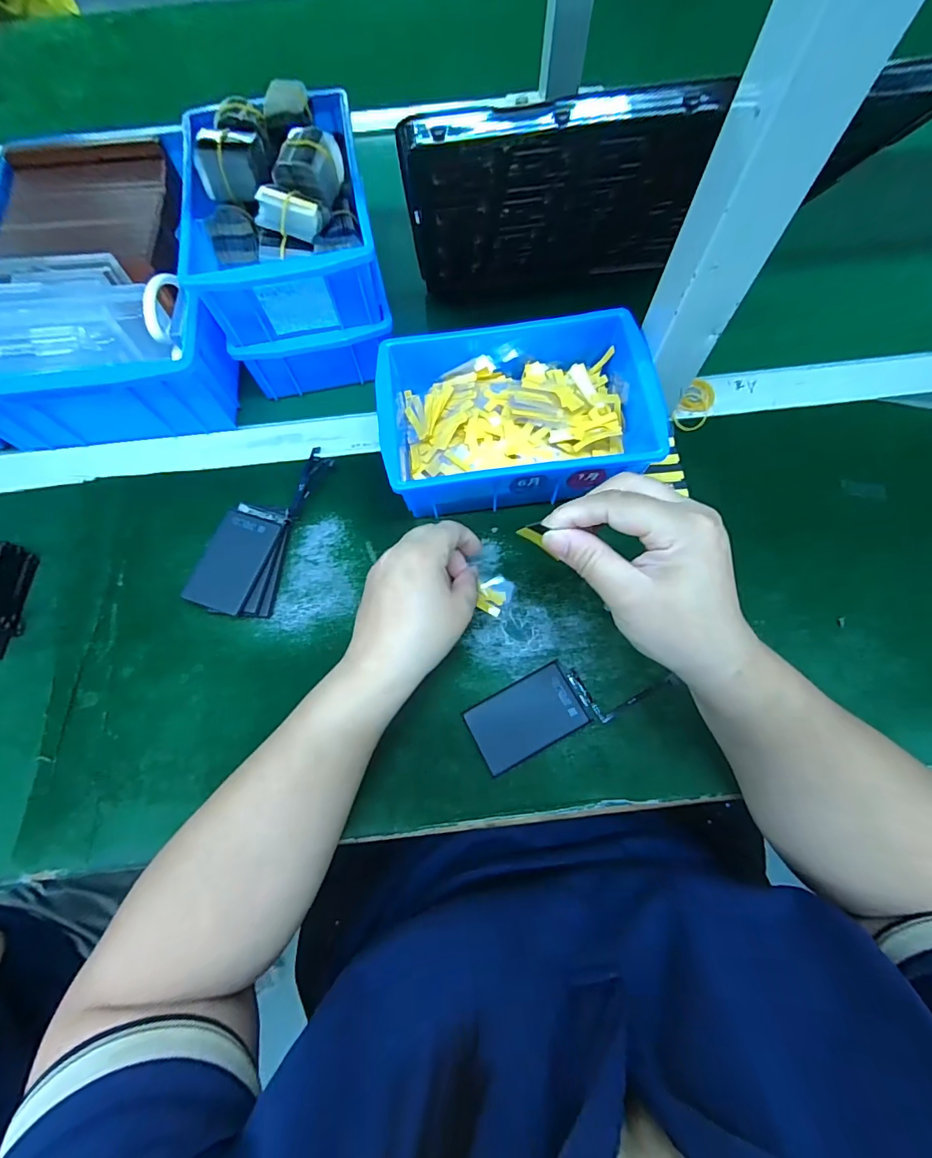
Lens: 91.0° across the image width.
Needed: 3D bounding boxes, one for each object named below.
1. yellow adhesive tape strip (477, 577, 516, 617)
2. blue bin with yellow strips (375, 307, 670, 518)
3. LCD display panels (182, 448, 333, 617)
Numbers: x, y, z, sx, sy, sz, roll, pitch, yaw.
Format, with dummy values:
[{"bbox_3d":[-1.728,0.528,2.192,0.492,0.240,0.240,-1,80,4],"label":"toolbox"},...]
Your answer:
[{"bbox_3d":[0.022,0.011,0.350,0.022,0.005,0.031,35,73,12],"label":"yellow adhesive tape strip"},{"bbox_3d":[0.036,-0.134,0.368,0.202,0.066,0.159,-7,70,-1],"label":"blue bin with yellow strips"},{"bbox_3d":[-0.160,-0.043,0.362,0.058,0.011,0.150,19,68,-10],"label":"LCD display panels"}]

